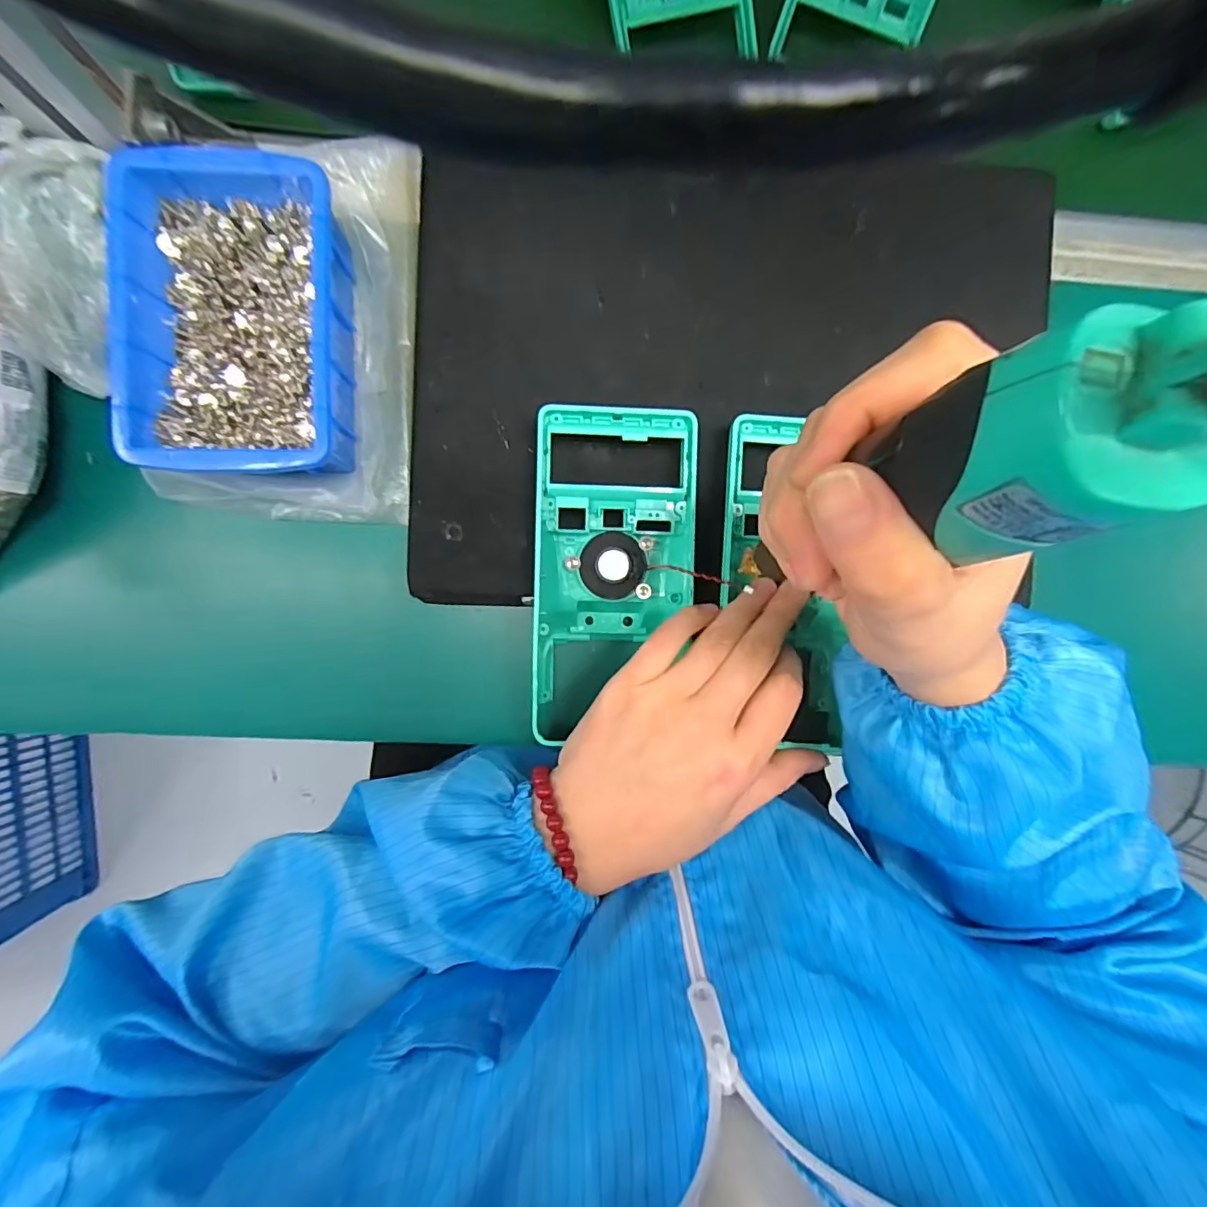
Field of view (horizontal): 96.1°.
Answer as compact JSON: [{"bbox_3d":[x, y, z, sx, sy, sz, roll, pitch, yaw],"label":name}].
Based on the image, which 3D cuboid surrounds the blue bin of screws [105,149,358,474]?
[{"bbox_3d":[-0.182,-0.140,0.279,0.102,0.047,0.150,-4,90,-4],"label":"blue bin of screws"}]

